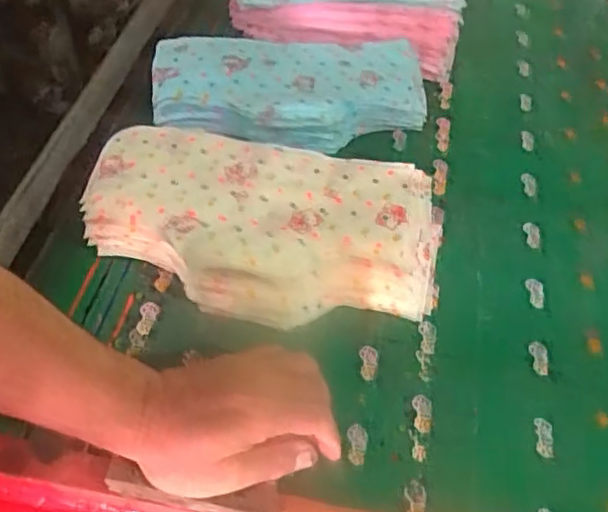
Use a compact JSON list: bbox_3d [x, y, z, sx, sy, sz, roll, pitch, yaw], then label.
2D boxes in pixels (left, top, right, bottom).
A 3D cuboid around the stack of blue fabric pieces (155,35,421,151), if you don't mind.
[{"bbox_3d":[-0.018,-0.190,0.753,0.316,0.061,0.180,-1,50,-6],"label":"stack of blue fabric pieces"}]

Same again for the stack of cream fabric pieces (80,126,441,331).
[{"bbox_3d":[-0.039,-0.023,0.602,0.320,0.076,0.167,12,50,4],"label":"stack of cream fabric pieces"}]

